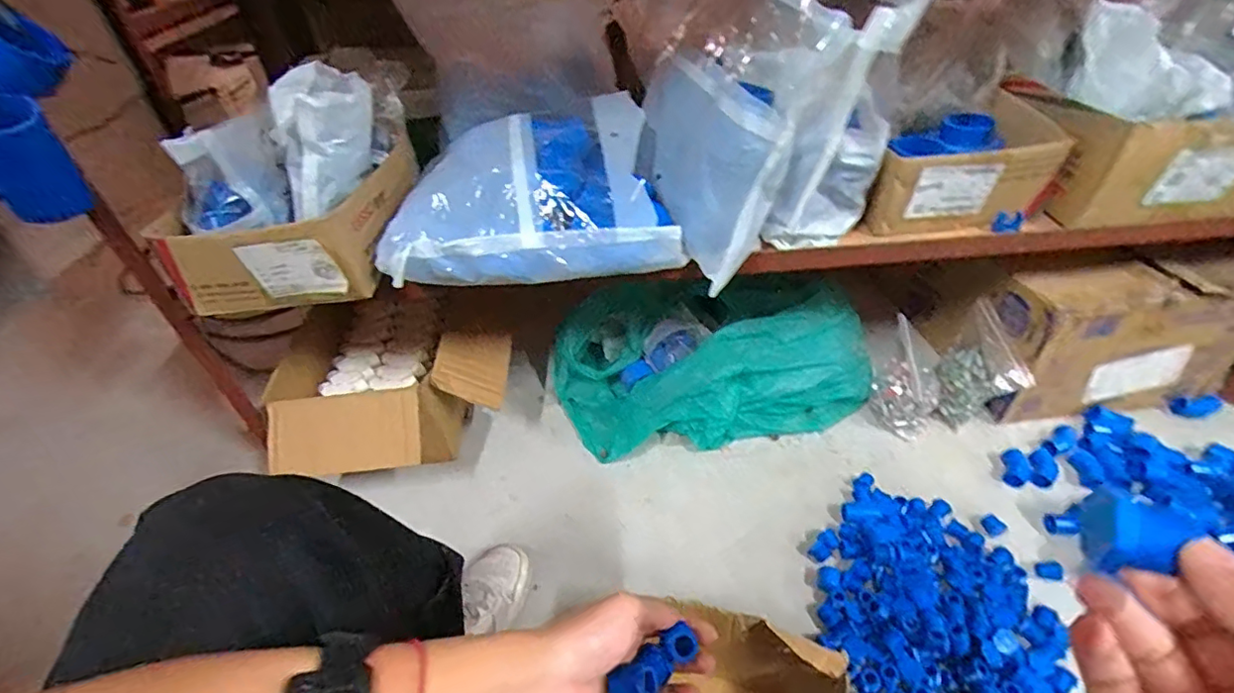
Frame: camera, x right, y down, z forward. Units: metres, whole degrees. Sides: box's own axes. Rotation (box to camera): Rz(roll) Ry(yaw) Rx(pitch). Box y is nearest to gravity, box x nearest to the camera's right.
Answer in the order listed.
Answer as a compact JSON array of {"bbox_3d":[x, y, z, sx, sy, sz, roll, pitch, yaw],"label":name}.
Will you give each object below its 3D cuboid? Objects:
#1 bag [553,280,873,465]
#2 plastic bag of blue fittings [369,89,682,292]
[{"bbox_3d":[0.153,0.019,0.952,0.513,0.141,0.260,-7,41,-2],"label":"bag"},{"bbox_3d":[-0.107,-0.178,0.688,0.320,0.117,0.230,-10,41,-6],"label":"plastic bag of blue fittings"}]

